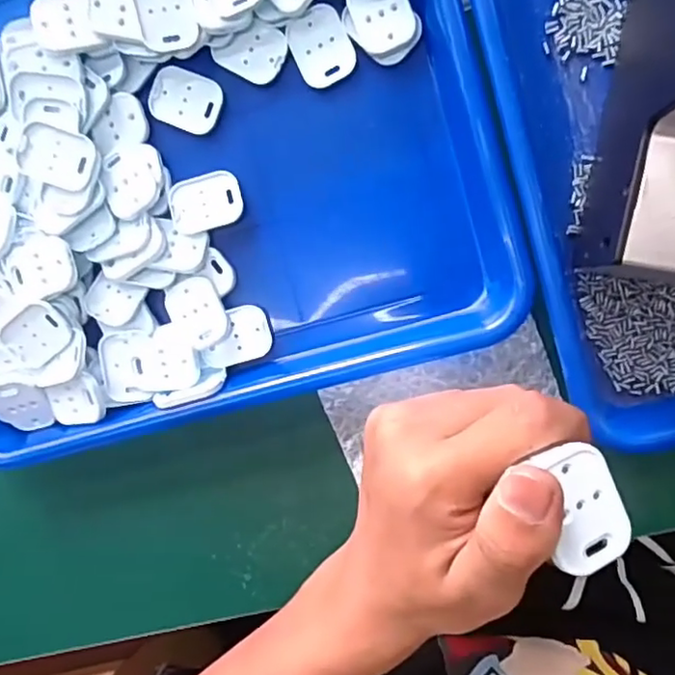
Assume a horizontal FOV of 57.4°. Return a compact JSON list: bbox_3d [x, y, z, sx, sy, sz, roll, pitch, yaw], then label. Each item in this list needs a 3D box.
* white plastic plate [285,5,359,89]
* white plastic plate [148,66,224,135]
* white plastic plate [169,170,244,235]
[{"bbox_3d":[-0.008,-0.154,0.326,0.029,0.005,0.038,-28,91,9],"label":"white plastic plate"},{"bbox_3d":[-0.084,-0.131,0.339,0.039,0.004,0.030,23,98,5],"label":"white plastic plate"},{"bbox_3d":[-0.072,-0.075,0.342,0.039,0.004,0.030,-13,90,1],"label":"white plastic plate"}]

